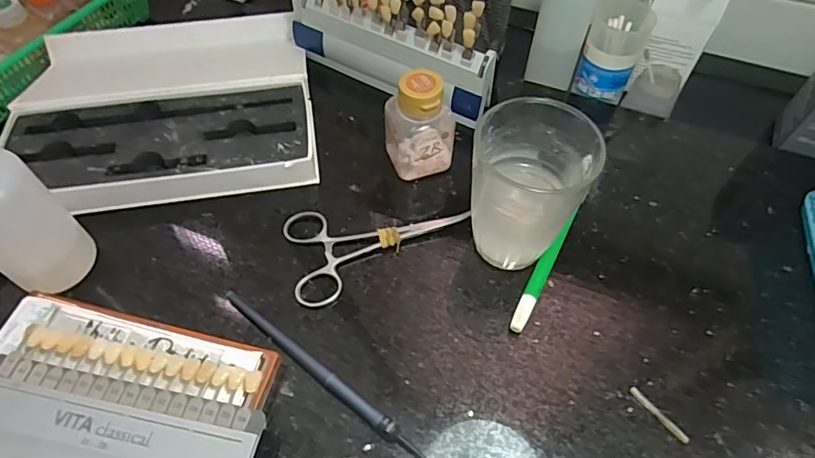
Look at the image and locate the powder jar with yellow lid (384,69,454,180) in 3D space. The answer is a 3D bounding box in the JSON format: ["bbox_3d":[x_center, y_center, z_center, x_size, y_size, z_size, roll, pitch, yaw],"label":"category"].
[{"bbox_3d":[0.008,-0.069,0.349,0.042,0.072,0.035,-13,56,-9],"label":"powder jar with yellow lid"}]

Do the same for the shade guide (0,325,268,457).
[{"bbox_3d":[-0.145,0.091,0.249,0.147,0.007,0.065,9,58,5],"label":"shade guide"}]

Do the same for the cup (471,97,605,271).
[{"bbox_3d":[0.068,-0.023,0.305,0.063,0.091,0.061,0,55,0],"label":"cup"}]

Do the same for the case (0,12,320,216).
[{"bbox_3d":[-0.182,-0.095,0.393,0.205,0.030,0.192,-12,56,-9],"label":"case"}]

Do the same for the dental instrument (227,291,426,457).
[{"bbox_3d":[-0.048,0.081,0.283,0.152,0.009,0.009,33,61,21],"label":"dental instrument"}]

